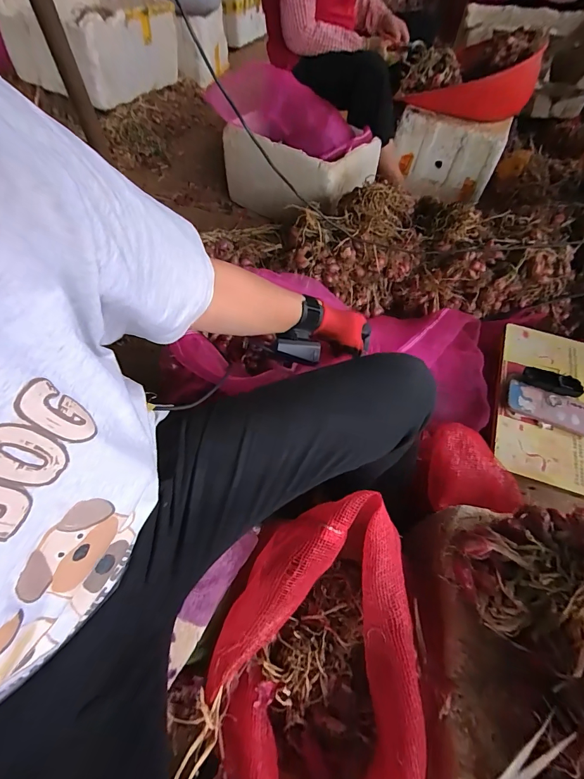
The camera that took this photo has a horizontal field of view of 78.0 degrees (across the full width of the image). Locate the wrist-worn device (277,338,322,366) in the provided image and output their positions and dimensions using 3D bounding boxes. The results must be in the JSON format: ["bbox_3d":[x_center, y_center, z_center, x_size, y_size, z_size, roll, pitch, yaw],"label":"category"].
[{"bbox_3d":[0.009,-0.055,0.512,0.064,0.022,0.026,10,55,-22],"label":"wrist-worn device"}]

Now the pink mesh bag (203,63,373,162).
[{"bbox_3d":[-0.011,-0.917,1.193,0.548,0.135,0.194,19,59,10],"label":"pink mesh bag"}]

